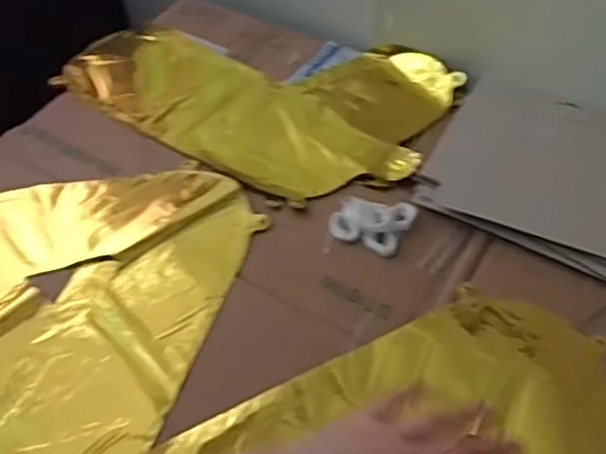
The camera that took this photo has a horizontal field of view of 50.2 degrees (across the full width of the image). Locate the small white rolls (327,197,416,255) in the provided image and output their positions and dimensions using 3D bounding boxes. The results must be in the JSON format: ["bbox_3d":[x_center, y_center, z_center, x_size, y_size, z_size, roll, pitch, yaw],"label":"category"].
[{"bbox_3d":[0.061,-0.007,0.570,0.067,0.019,0.052,17,56,15],"label":"small white rolls"}]

